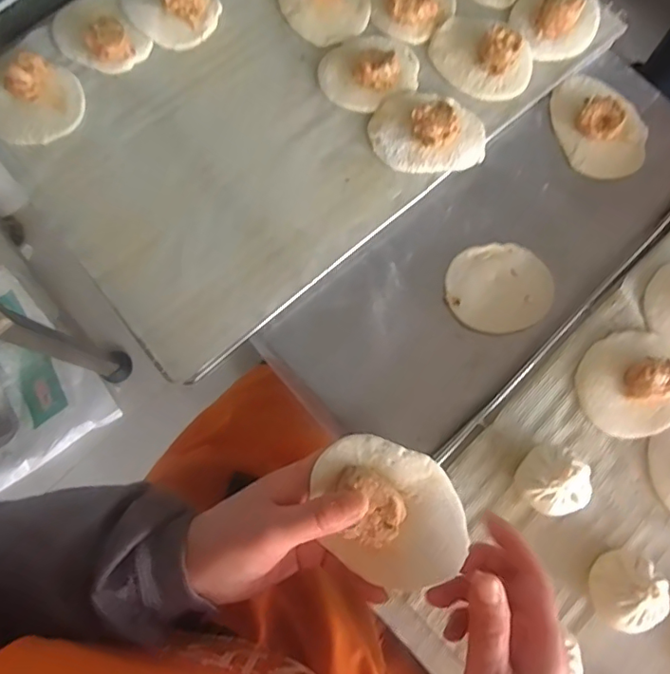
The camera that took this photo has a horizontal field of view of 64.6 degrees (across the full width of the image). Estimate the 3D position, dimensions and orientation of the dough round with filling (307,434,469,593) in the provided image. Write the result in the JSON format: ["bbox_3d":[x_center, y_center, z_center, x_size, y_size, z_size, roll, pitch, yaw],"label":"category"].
[{"bbox_3d":[0.034,0.105,0.318,0.098,0.022,0.075,36,79,8],"label":"dough round with filling"}]

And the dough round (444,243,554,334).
[{"bbox_3d":[0.159,-0.047,0.514,0.101,0.010,0.084,-1,79,-1],"label":"dough round"}]

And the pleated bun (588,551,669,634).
[{"bbox_3d":[0.227,0.195,0.409,0.052,0.040,0.056,0,79,0],"label":"pleated bun"}]

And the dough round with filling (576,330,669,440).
[{"bbox_3d":[0.256,0.040,0.448,0.086,0.032,0.085,0,79,0],"label":"dough round with filling"}]

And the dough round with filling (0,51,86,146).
[{"bbox_3d":[-0.299,-0.229,0.515,0.101,0.036,0.080,-30,80,-6],"label":"dough round with filling"}]

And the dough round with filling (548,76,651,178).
[{"bbox_3d":[0.273,-0.220,0.539,0.081,0.036,0.112,-21,79,-5],"label":"dough round with filling"}]

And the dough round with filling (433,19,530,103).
[{"bbox_3d":[0.148,-0.285,0.531,0.103,0.034,0.071,33,80,6],"label":"dough round with filling"}]

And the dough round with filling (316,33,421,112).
[{"bbox_3d":[0.034,-0.269,0.527,0.095,0.028,0.078,-30,80,-6],"label":"dough round with filling"}]

